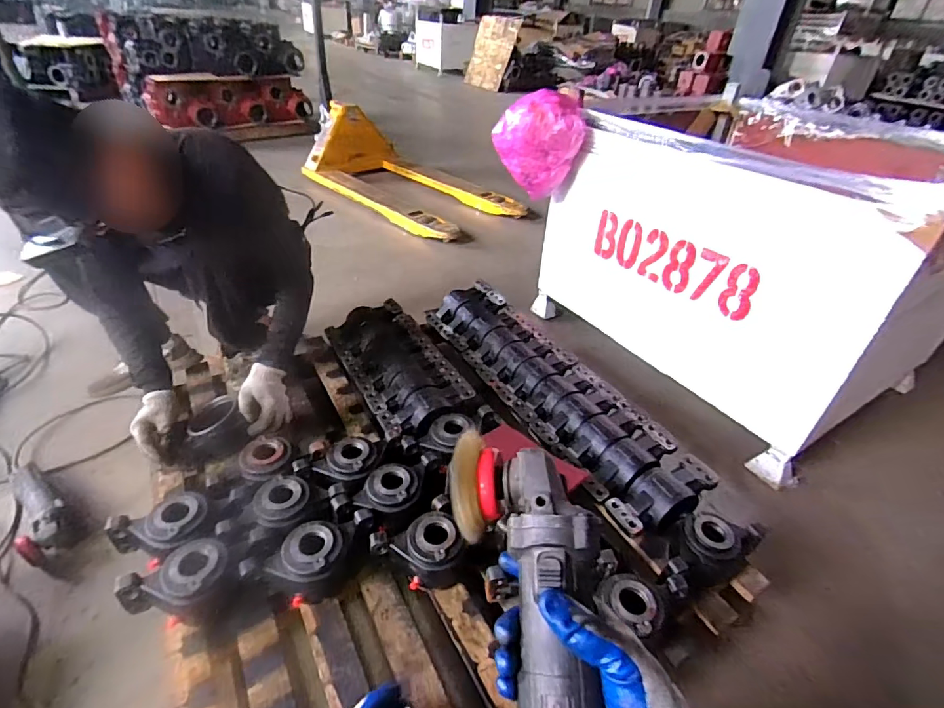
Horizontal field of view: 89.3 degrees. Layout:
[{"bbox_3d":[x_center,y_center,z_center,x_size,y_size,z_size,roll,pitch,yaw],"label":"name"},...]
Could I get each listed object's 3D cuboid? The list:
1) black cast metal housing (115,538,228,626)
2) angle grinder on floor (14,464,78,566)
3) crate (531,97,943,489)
[{"bbox_3d":[-0.487,0.378,0.804,0.149,0.088,0.105,8,36,5],"label":"black cast metal housing"},{"bbox_3d":[-0.948,0.329,1.038,0.283,0.064,0.095,29,45,31],"label":"angle grinder on floor"},{"bbox_3d":[0.862,-0.329,1.504,0.771,0.685,0.987,-18,42,-28],"label":"crate"}]

